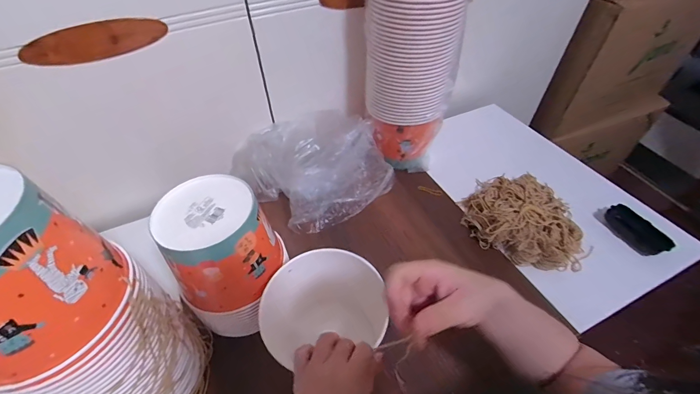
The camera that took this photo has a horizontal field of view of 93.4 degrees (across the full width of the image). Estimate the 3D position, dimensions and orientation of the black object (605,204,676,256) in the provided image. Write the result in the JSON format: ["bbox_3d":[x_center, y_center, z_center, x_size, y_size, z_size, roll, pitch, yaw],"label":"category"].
[{"bbox_3d":[0.548,0.064,0.632,0.032,0.047,0.108,-22,53,-18],"label":"black object"}]

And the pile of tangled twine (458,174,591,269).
[{"bbox_3d":[0.334,0.043,0.630,0.227,0.078,0.159,31,56,24],"label":"pile of tangled twine"}]

